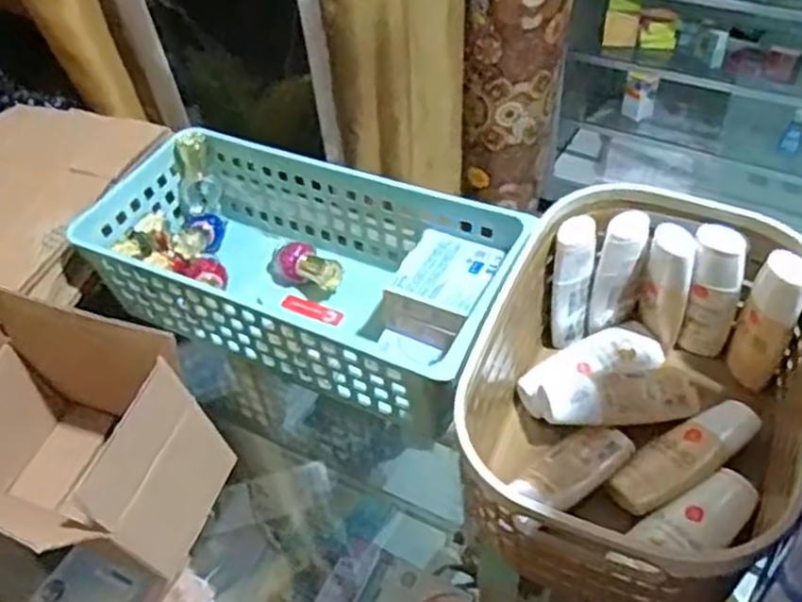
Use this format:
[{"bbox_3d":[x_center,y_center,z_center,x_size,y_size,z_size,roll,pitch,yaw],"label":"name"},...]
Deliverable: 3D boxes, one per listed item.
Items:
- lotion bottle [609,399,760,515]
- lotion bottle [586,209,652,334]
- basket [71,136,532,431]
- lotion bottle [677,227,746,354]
[{"bbox_3d":[0.161,0.087,0.421,0.093,0.018,0.031,-26,49,-16],"label":"lotion bottle"},{"bbox_3d":[0.136,-0.017,0.463,0.026,0.082,0.026,12,50,18],"label":"lotion bottle"},{"bbox_3d":[-0.068,-0.022,0.518,0.283,0.089,0.134,18,52,22],"label":"basket"},{"bbox_3d":[0.190,-0.004,0.453,0.032,0.091,0.022,11,49,16],"label":"lotion bottle"}]

